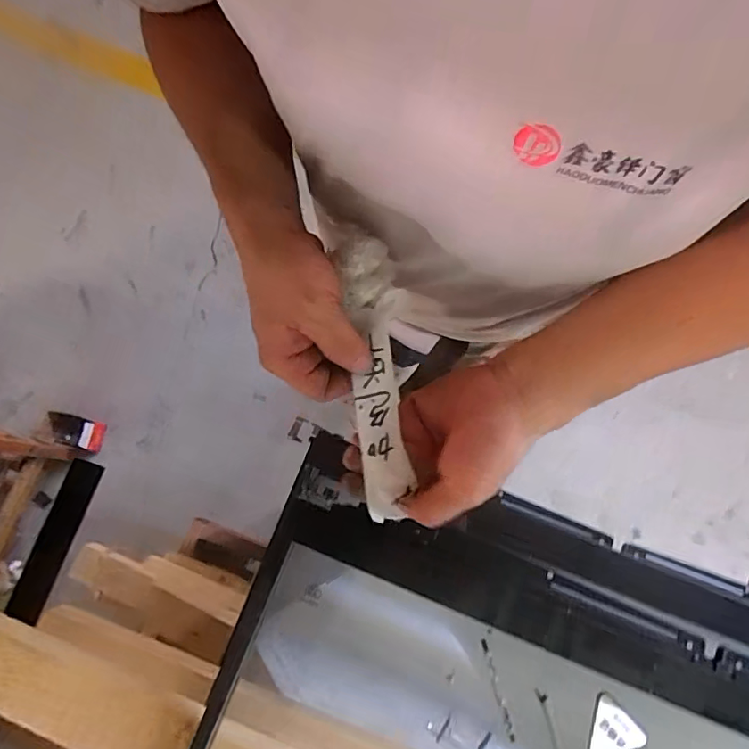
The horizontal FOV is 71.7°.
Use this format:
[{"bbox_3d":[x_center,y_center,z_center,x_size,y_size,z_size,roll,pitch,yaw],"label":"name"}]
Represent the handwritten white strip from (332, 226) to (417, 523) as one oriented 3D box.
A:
[{"bbox_3d":[0.001,-0.001,0.373,0.038,0.027,0.199,-6,93,-3],"label":"handwritten white strip"}]

